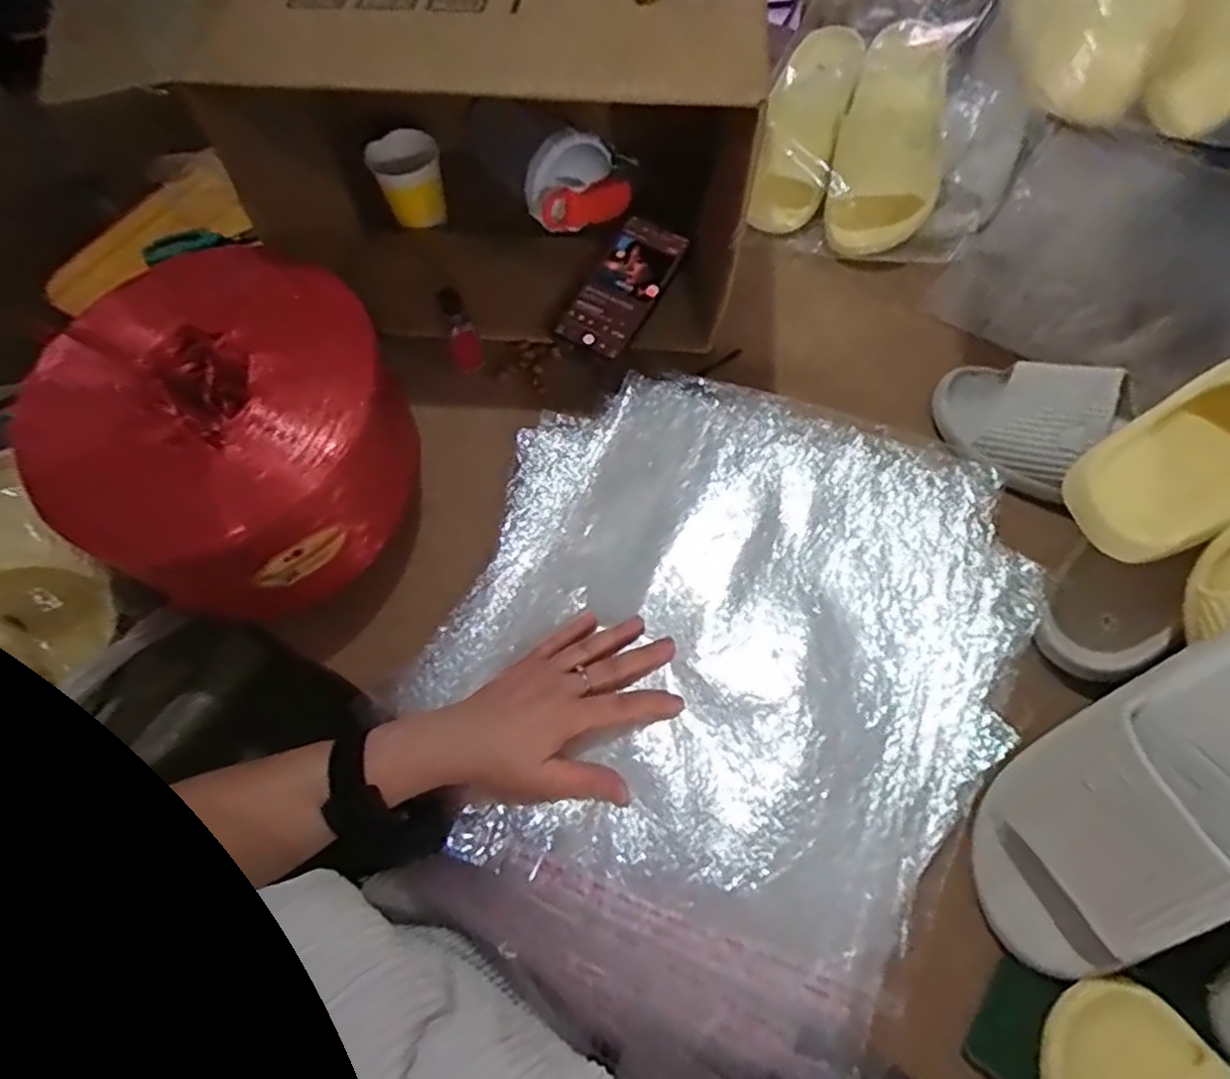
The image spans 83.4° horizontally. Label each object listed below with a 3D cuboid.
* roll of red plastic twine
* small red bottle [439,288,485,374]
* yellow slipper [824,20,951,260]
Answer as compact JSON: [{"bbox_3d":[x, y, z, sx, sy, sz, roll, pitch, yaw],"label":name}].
[{"bbox_3d":[-0.311,-0.088,0.565,0.278,0.136,0.259,-2,63,3],"label":"roll of red plastic twine"},{"bbox_3d":[-0.137,-0.181,0.615,0.029,0.079,0.030,-21,64,-7],"label":"small red bottle"},{"bbox_3d":[0.276,-0.394,0.692,0.103,0.061,0.226,10,98,9],"label":"yellow slipper"}]

